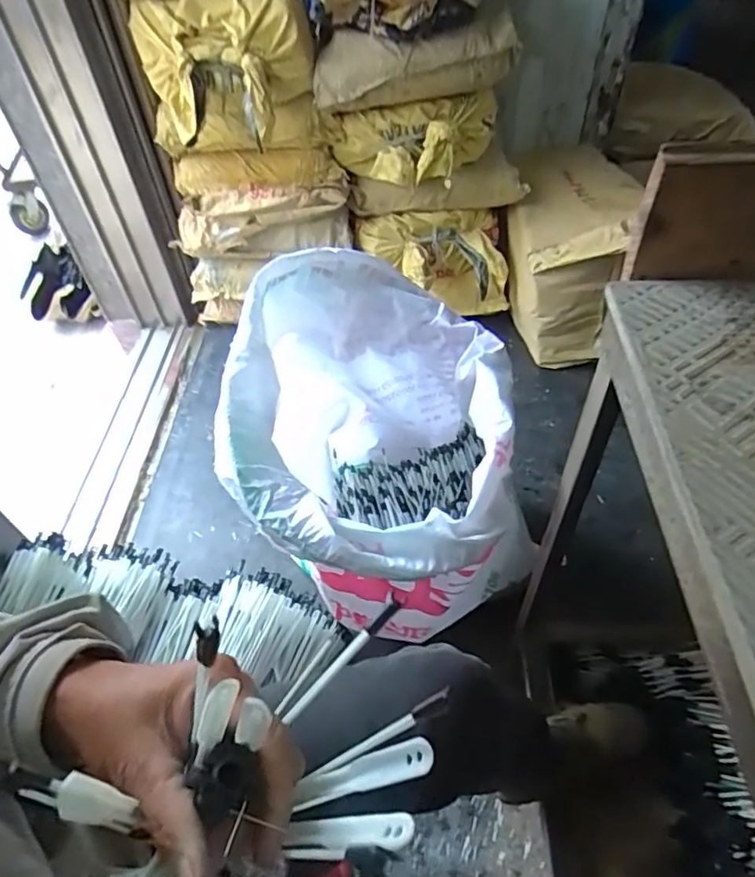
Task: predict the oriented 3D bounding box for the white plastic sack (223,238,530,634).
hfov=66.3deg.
[{"bbox_3d":[0.001,0.026,0.866,0.337,0.560,0.532,-3,49,2],"label":"white plastic sack"}]

